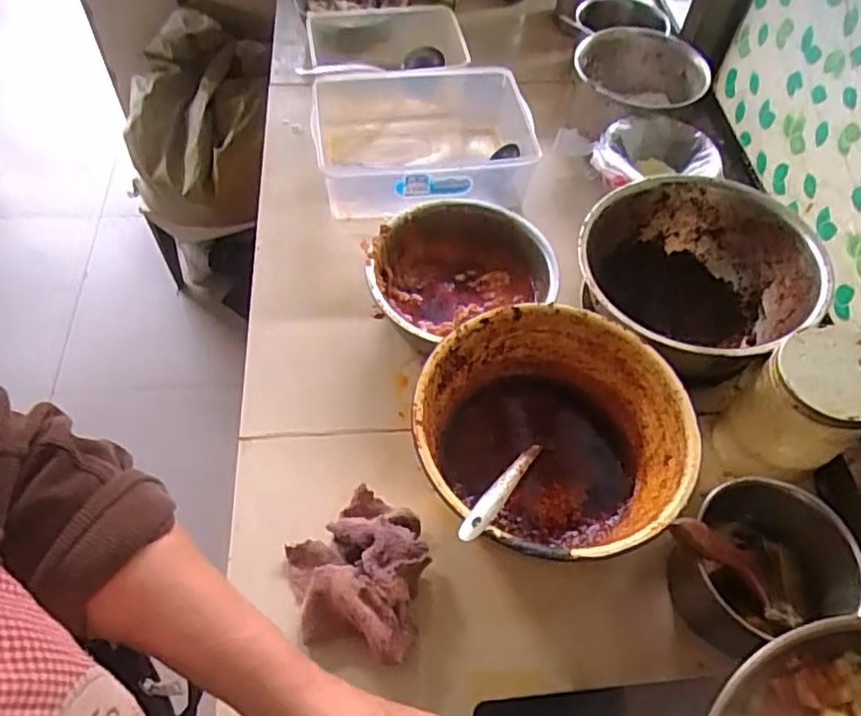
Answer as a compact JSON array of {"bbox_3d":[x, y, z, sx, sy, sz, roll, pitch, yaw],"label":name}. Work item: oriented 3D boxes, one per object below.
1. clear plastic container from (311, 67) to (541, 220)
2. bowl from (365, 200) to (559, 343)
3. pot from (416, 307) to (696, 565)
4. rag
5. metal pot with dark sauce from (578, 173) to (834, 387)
[{"bbox_3d":[-0.008,-0.286,0.910,0.288,0.116,0.233,-2,57,-5],"label":"clear plastic container"},{"bbox_3d":[0.026,-0.091,0.766,0.206,0.077,0.193,-21,60,-16],"label":"bowl"},{"bbox_3d":[0.110,0.084,0.627,0.243,0.123,0.236,1,56,-2],"label":"pot"},{"bbox_3d":[-0.066,0.188,0.595,0.124,0.043,0.136,13,57,5],"label":"rag"},{"bbox_3d":[0.286,-0.071,0.752,0.240,0.150,0.250,1,56,-2],"label":"metal pot with dark sauce"}]

